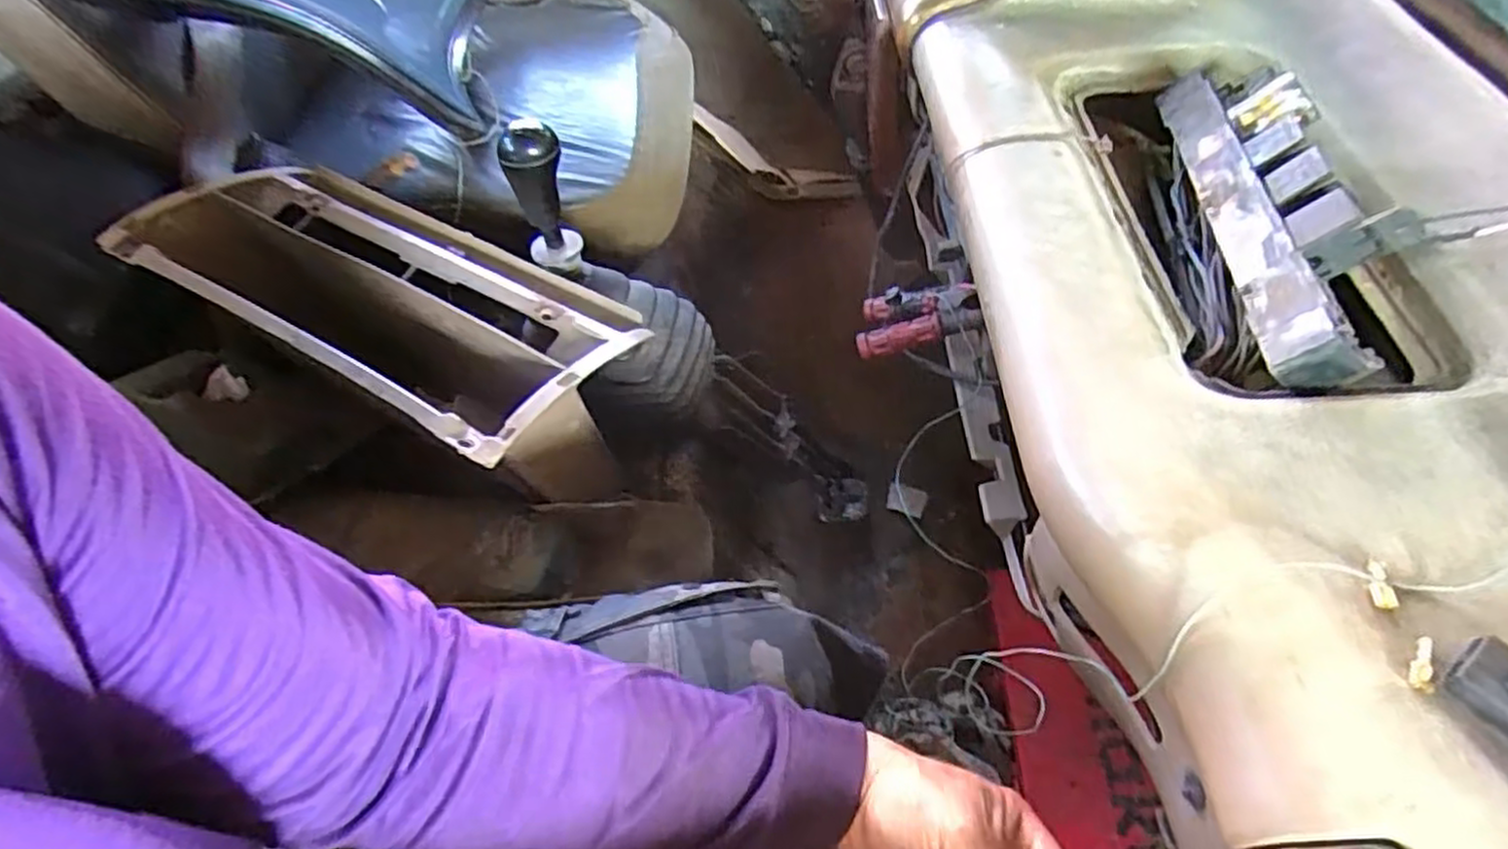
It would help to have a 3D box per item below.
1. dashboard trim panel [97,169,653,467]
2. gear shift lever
[{"bbox_3d":[-0.295,-0.100,0.615,0.383,0.114,0.188,23,58,20],"label":"dashboard trim panel"},{"bbox_3d":[-0.115,-0.122,0.649,0.137,0.261,0.118,-10,53,-3],"label":"gear shift lever"}]

